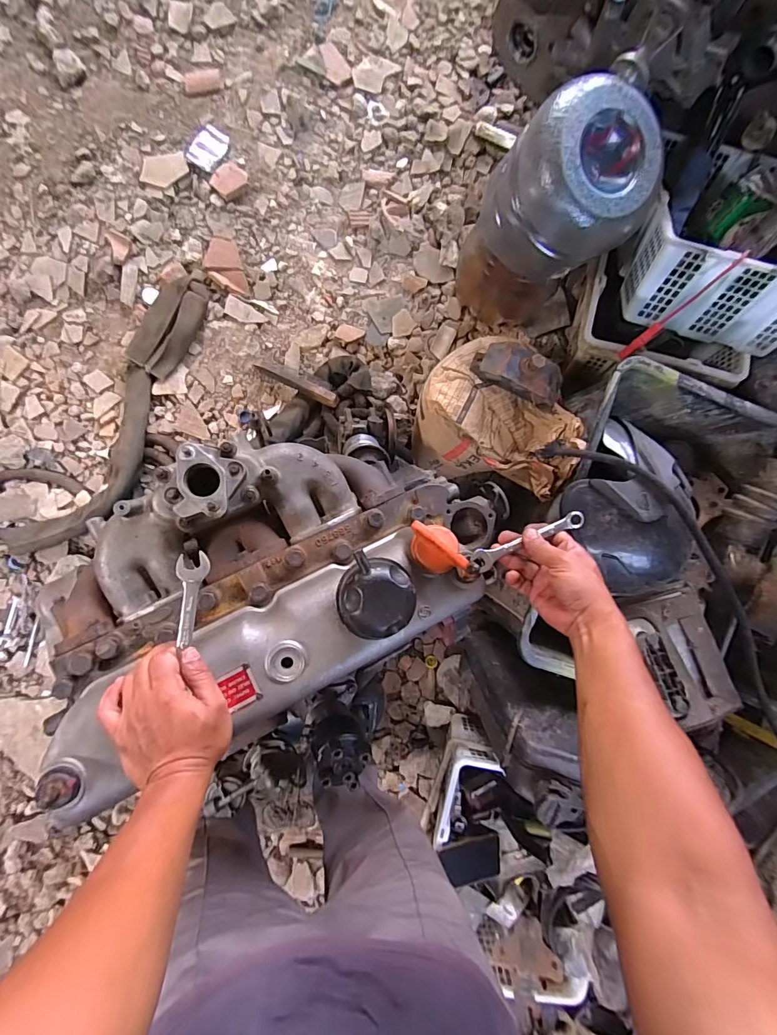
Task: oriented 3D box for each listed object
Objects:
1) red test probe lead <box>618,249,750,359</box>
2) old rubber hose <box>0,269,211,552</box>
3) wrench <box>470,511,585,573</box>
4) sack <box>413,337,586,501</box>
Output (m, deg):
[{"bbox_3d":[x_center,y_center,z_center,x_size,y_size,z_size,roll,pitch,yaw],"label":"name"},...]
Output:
[{"bbox_3d":[0.528,-0.378,0.805,0.023,0.243,0.021,38,57,-5],"label":"red test probe lead"},{"bbox_3d":[-0.609,-0.224,0.998,0.259,0.041,0.743,39,83,-4],"label":"old rubber hose"},{"bbox_3d":[0.158,0.026,0.491,0.137,0.010,0.024,-21,90,-9],"label":"wrench"},{"bbox_3d":[0.219,-0.220,0.933,0.307,0.259,0.272,22,83,-7],"label":"sack"}]

